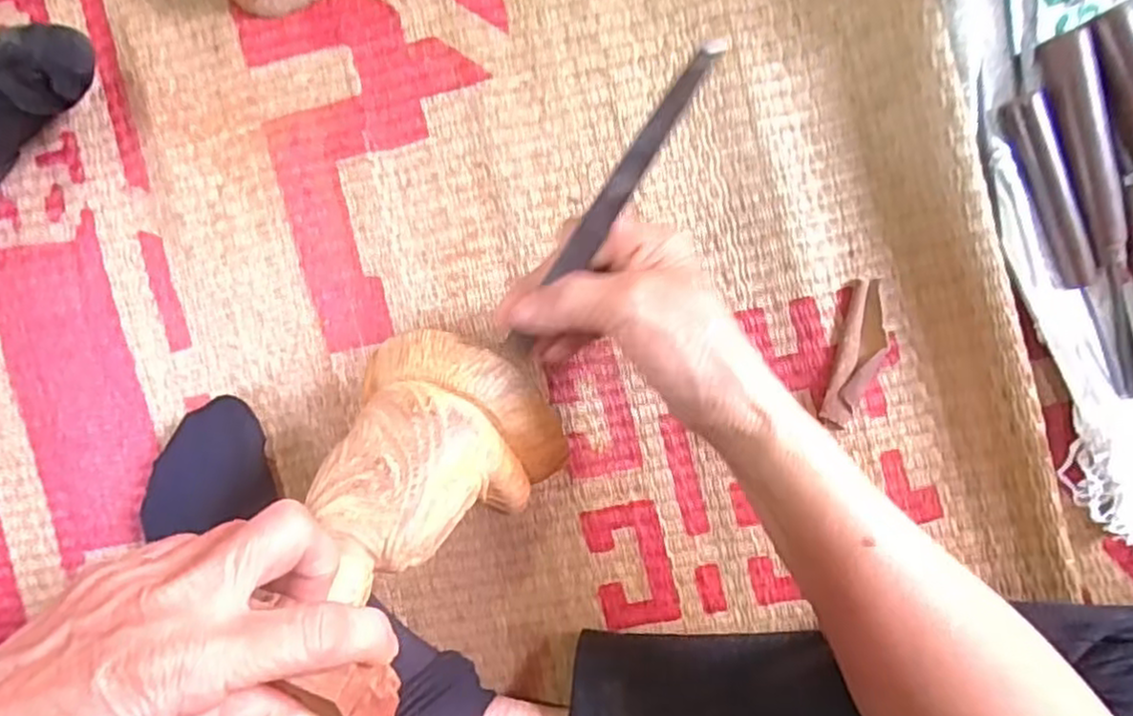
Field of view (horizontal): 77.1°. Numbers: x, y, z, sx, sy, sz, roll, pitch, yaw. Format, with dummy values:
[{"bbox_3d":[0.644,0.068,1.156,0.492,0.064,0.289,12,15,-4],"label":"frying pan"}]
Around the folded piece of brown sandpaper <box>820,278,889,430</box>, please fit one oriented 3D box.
[{"bbox_3d":[0.159,-0.002,0.384,0.022,0.006,0.080,17,87,18],"label":"folded piece of brown sandpaper"}]

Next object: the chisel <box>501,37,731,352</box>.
[{"bbox_3d":[0.016,-0.063,0.309,0.012,0.005,0.162,36,118,2],"label":"chisel"}]

